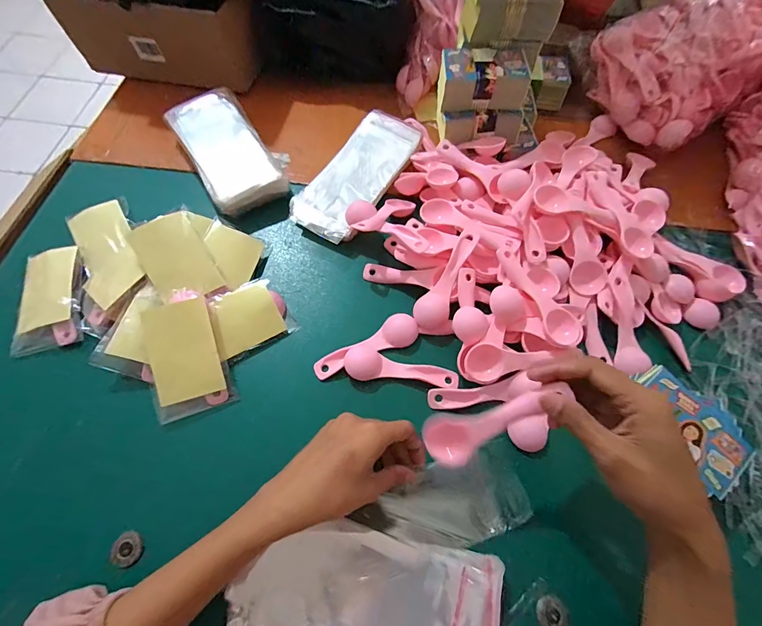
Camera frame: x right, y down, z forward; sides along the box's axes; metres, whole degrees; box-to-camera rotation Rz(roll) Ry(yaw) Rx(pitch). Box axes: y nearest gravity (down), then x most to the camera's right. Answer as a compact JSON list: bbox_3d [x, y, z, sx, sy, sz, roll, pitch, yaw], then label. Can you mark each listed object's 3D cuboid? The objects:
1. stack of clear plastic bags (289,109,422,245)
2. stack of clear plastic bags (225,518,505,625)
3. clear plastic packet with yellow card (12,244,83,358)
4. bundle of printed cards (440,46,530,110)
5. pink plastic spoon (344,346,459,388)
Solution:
[{"bbox_3d":[-0.028,-0.170,0.468,0.087,0.039,0.196,31,68,12],"label":"stack of clear plastic bags"},{"bbox_3d":[-0.010,0.213,0.282,0.192,0.021,0.082,12,65,4],"label":"stack of clear plastic bags"},{"bbox_3d":[-0.349,-0.018,0.394,0.061,0.017,0.120,-11,66,-7],"label":"clear plastic packet with yellow card"},{"bbox_3d":[0.115,-0.269,0.428,0.095,0.035,0.061,3,65,-1],"label":"bundle of printed cards"},{"bbox_3d":[0.020,0.058,0.367,0.111,0.014,0.032,13,65,4],"label":"pink plastic spoon"}]

